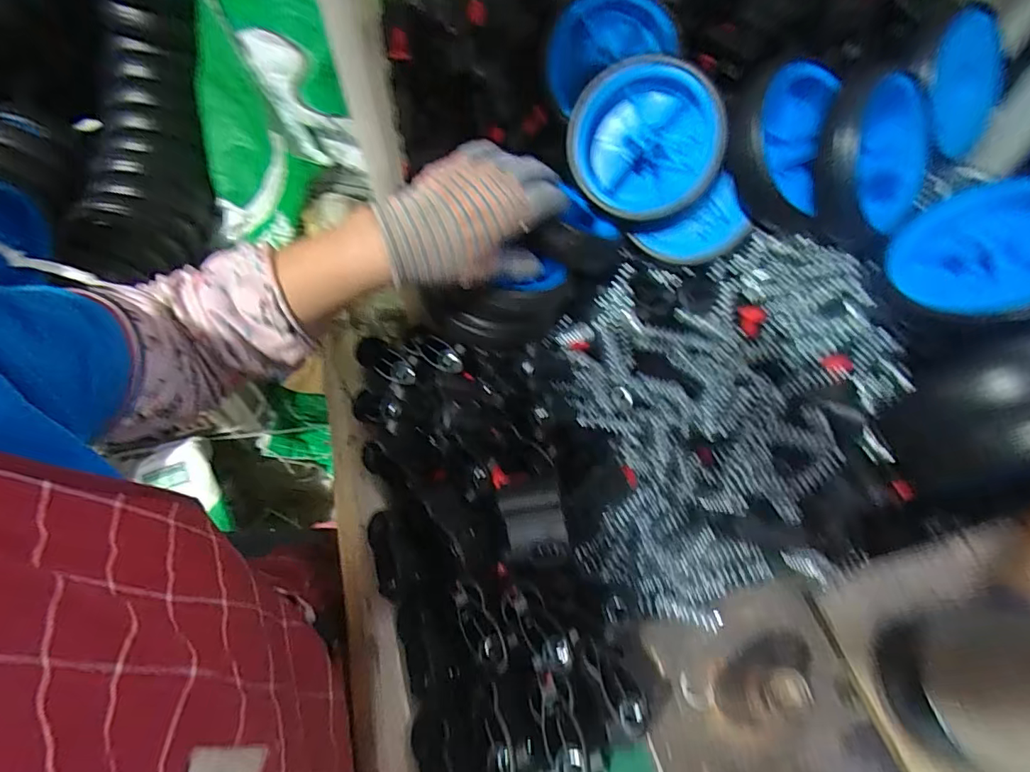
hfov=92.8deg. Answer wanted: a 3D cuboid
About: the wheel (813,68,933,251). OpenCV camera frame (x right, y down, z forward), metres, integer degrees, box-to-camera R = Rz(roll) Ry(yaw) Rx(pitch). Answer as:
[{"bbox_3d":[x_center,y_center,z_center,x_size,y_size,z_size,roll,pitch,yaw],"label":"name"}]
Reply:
[{"bbox_3d":[0.295,-0.186,0.397,0.104,0.121,0.027,-26,24,-10],"label":"wheel"}]

